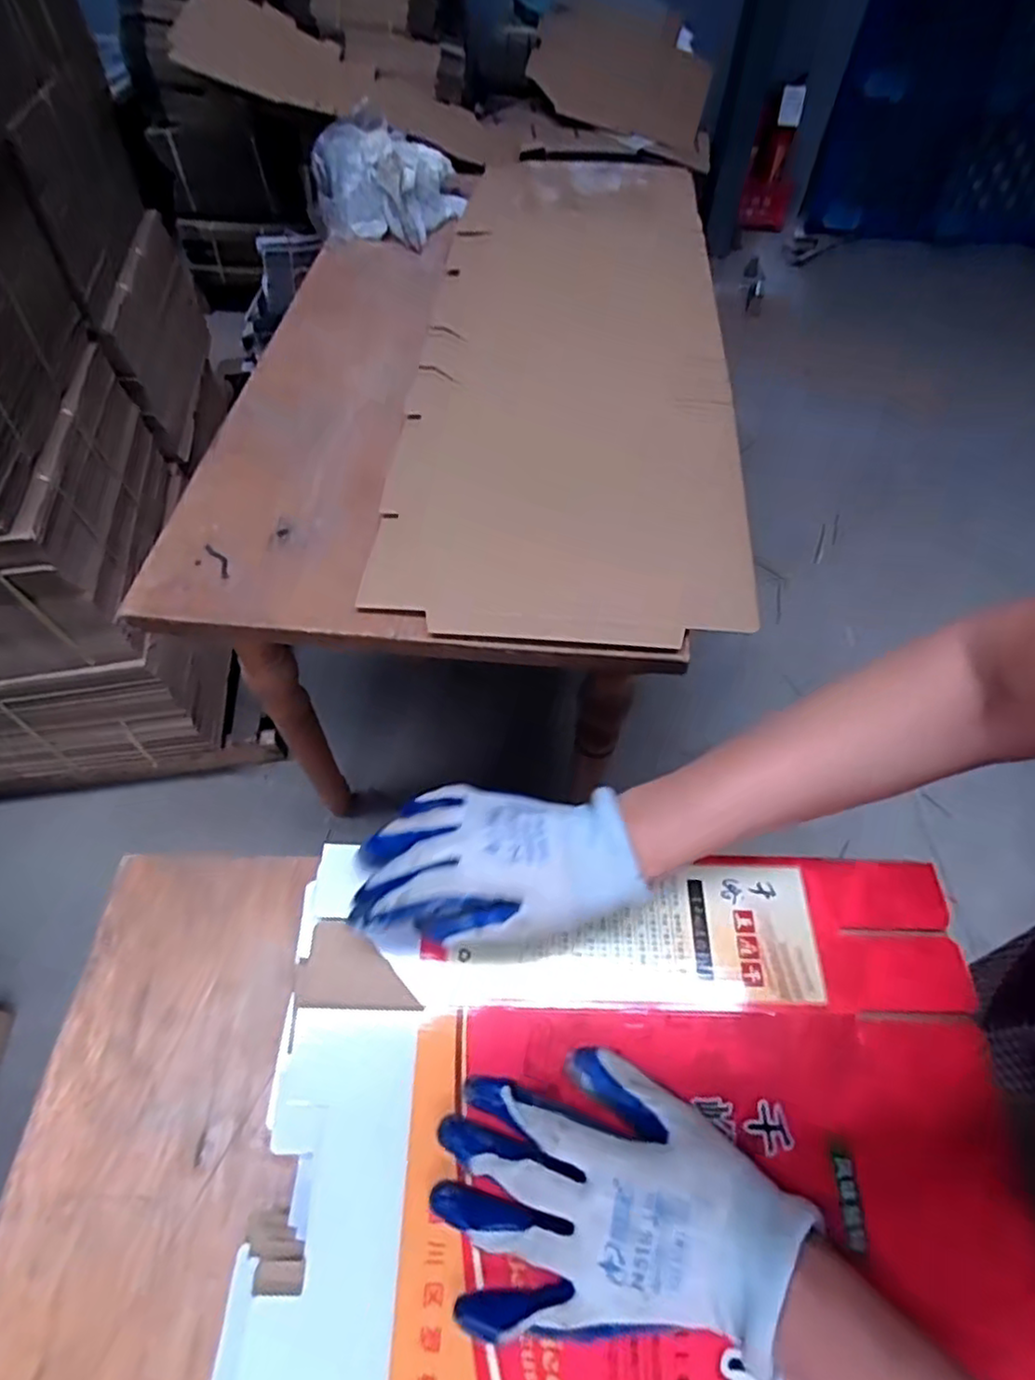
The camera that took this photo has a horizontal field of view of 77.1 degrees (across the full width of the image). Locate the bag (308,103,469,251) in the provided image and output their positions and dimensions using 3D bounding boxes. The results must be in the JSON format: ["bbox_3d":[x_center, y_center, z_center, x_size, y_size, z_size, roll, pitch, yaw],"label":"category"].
[{"bbox_3d":[-0.225,-0.900,1.132,0.244,0.118,0.256,12,57,6],"label":"bag"}]

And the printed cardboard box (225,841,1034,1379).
[{"bbox_3d":[0.064,0.316,0.337,0.416,0.045,0.455,3,56,0],"label":"printed cardboard box"}]

